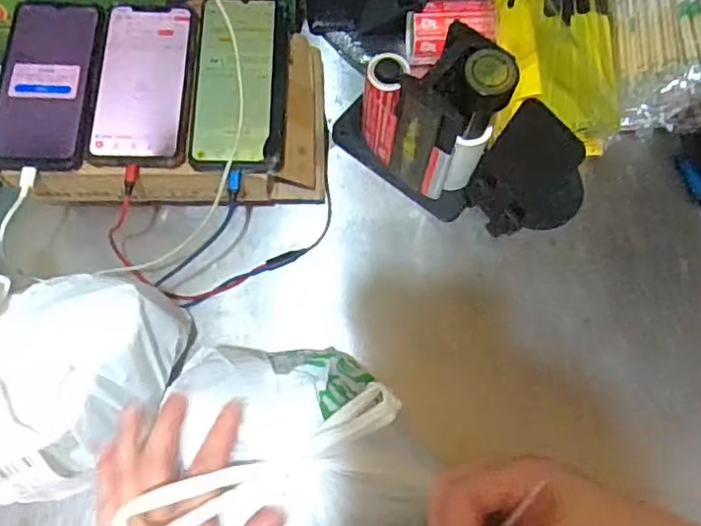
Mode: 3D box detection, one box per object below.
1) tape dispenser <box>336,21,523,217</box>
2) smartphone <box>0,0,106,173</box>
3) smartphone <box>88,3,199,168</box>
[{"bbox_3d":[0.066,-0.139,0.572,0.150,0.180,0.086,43,74,13],"label":"tape dispenser"},{"bbox_3d":[-0.254,-0.153,0.537,0.079,0.008,0.158,3,73,-5],"label":"smartphone"},{"bbox_3d":[-0.173,-0.155,0.544,0.079,0.013,0.155,2,70,-1],"label":"smartphone"}]

